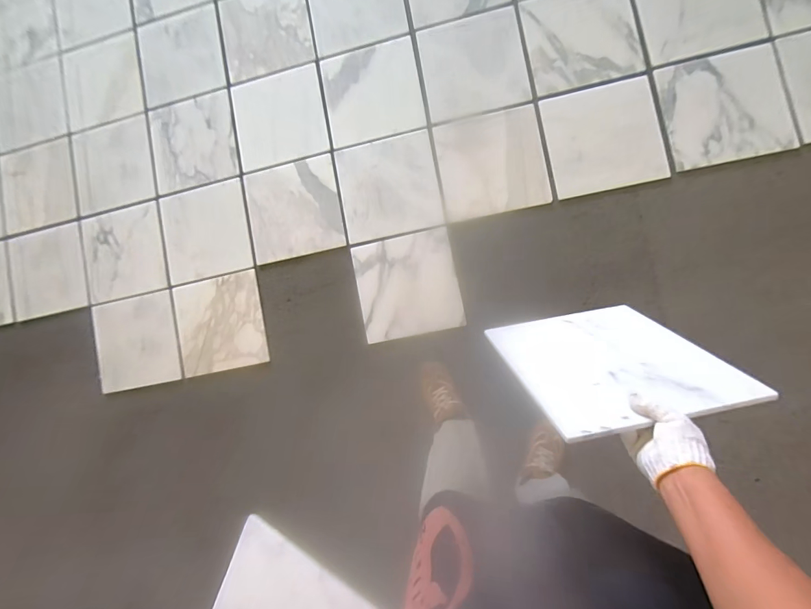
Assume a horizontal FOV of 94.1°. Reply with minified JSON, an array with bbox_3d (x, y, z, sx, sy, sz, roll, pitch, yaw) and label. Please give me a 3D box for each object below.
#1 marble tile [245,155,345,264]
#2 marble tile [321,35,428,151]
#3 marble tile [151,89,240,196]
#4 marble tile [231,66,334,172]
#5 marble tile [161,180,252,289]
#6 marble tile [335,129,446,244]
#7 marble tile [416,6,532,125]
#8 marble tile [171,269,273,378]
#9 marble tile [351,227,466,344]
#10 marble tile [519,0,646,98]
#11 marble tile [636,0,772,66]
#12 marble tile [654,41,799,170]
[{"bbox_3d":[-0.324,-0.276,1.097,0.264,0.011,0.267,-11,89,6],"label":"marble tile"},{"bbox_3d":[-0.093,-0.607,1.083,0.270,0.014,0.263,-10,89,6],"label":"marble tile"},{"bbox_3d":[-0.645,-0.492,1.149,0.257,0.011,0.260,-9,89,6],"label":"marble tile"},{"bbox_3d":[-0.368,-0.545,1.108,0.269,0.011,0.254,-12,89,6],"label":"marble tile"},{"bbox_3d":[-0.585,-0.208,1.103,0.245,0.012,0.262,-11,89,6],"label":"marble tile"},{"bbox_3d":[-0.047,-0.338,1.079,0.274,0.009,0.271,-10,89,6],"label":"marble tile"},{"bbox_3d":[0.188,-0.665,1.051,0.274,0.014,0.265,-9,89,6],"label":"marble tile"},{"bbox_3d":[-0.542,0.058,1.095,0.246,0.015,0.266,-11,89,6],"label":"marble tile"},{"bbox_3d":[0.006,-0.054,1.081,0.279,0.015,0.280,-12,86,6],"label":"marble tile"},{"bbox_3d":[0.475,-0.724,1.017,0.279,0.016,0.268,-11,87,7],"label":"marble tile"},{"bbox_3d":[0.760,-0.782,0.982,0.273,0.012,0.257,-12,92,8],"label":"marble tile"},{"bbox_3d":[0.828,-0.508,0.975,0.287,0.023,0.276,-13,90,3],"label":"marble tile"}]

